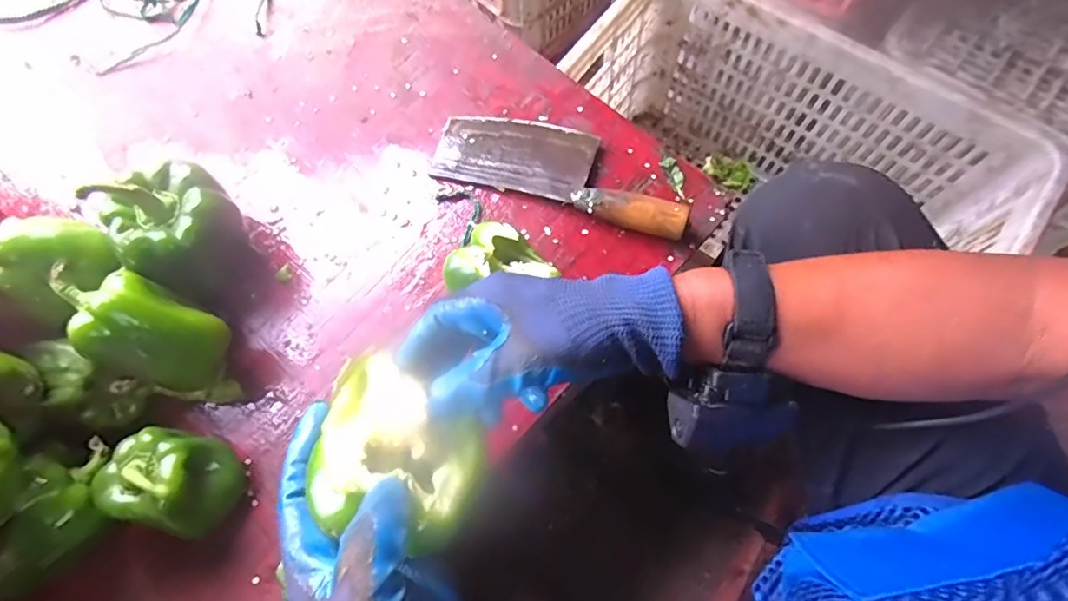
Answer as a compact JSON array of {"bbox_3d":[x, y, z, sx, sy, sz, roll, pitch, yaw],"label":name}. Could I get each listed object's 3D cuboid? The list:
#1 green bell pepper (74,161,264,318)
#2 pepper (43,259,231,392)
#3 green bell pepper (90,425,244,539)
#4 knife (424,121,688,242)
[{"bbox_3d":[-0.281,-0.053,0.440,0.092,0.106,0.088,36,76,12],"label":"green bell pepper"},{"bbox_3d":[-0.297,0.022,0.409,0.062,0.128,0.068,28,78,45],"label":"pepper"},{"bbox_3d":[-0.265,0.133,0.391,0.077,0.078,0.069,12,72,5],"label":"green bell pepper"},{"bbox_3d":[0.025,-0.128,0.493,0.242,0.036,0.085,19,73,8],"label":"knife"}]

